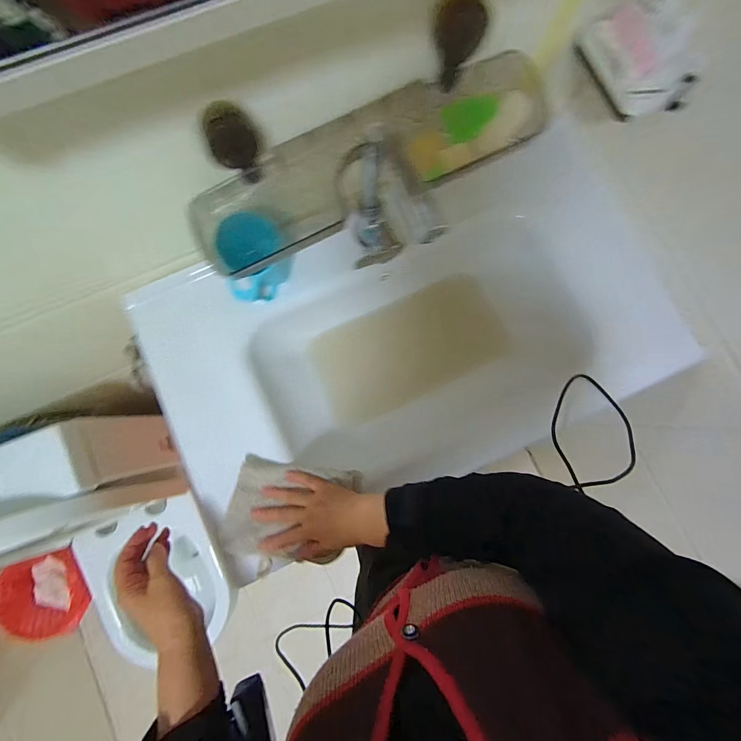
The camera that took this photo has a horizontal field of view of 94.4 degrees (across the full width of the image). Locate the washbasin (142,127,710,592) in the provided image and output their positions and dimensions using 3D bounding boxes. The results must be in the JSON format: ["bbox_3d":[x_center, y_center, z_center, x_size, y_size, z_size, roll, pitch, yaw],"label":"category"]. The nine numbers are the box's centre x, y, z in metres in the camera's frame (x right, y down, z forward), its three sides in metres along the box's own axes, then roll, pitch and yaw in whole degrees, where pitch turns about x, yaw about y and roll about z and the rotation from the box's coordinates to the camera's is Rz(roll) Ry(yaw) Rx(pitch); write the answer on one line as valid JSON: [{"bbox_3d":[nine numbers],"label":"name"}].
[{"bbox_3d":[0.074,-0.054,0.593,0.771,0.131,0.425,-25,84,-4],"label":"washbasin"}]

